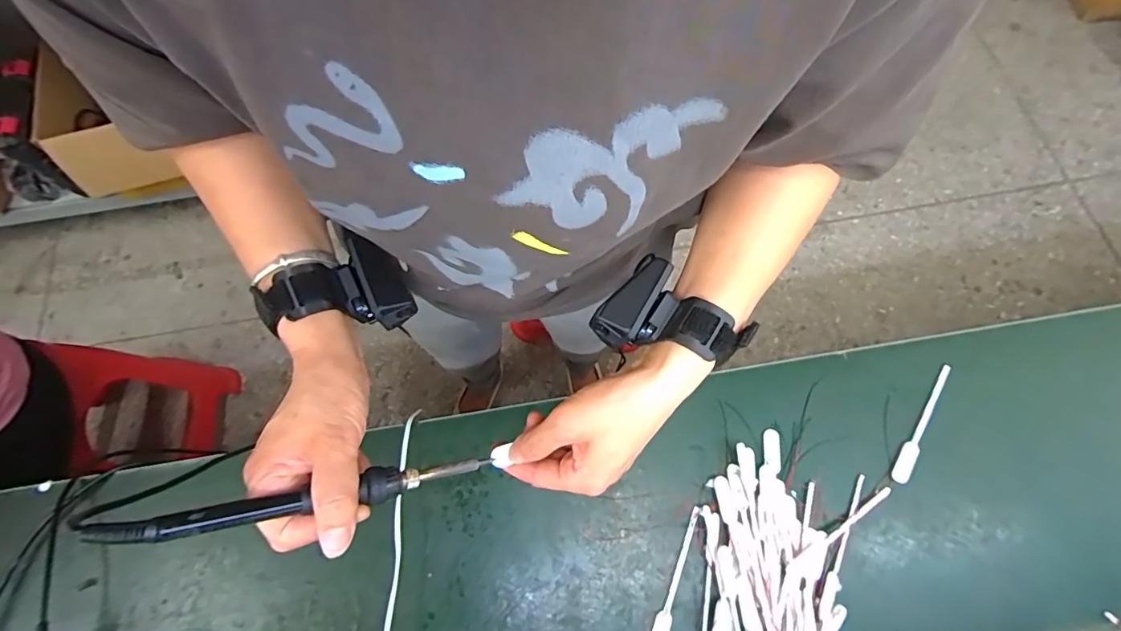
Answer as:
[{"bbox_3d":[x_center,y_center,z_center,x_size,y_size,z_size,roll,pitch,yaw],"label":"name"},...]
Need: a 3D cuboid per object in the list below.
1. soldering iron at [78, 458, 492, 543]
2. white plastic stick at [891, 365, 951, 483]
[{"bbox_3d":[-0.138,0.105,0.290,0.207,0.015,0.019,-1,66,-32],"label":"soldering iron"},{"bbox_3d":[0.387,0.114,0.531,0.016,0.006,0.146,32,73,12],"label":"white plastic stick"}]

